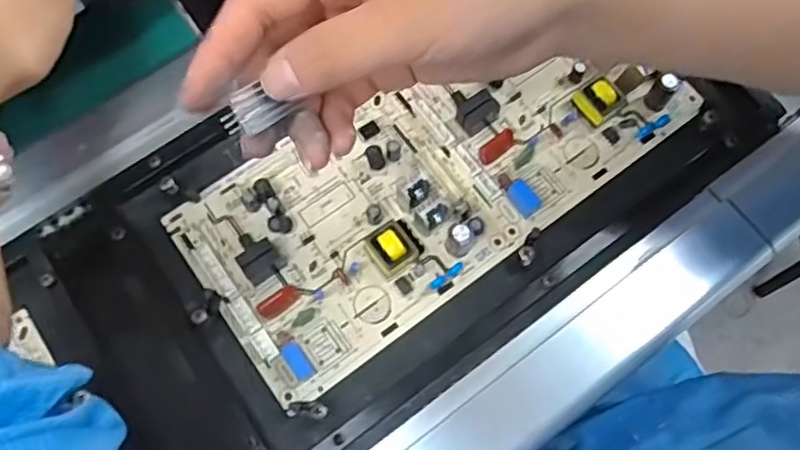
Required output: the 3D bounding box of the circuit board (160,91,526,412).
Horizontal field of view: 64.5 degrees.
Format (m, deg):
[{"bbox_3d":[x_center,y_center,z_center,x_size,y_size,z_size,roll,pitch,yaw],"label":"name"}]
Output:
[{"bbox_3d":[-0.031,0.002,0.337,0.148,0.025,0.125,-35,77,-10],"label":"circuit board"}]

